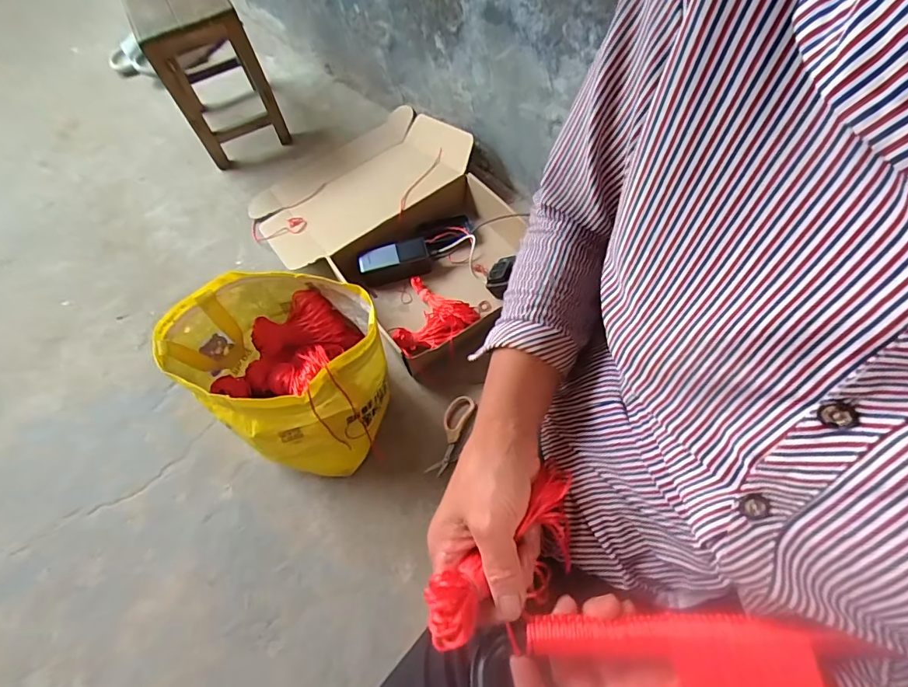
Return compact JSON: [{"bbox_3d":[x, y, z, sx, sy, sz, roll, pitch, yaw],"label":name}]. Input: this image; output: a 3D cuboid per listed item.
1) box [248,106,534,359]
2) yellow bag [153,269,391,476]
[{"bbox_3d":[-0.119,-0.244,0.954,0.409,0.147,0.547,-42,65,-17],"label":"box"},{"bbox_3d":[-0.233,0.040,0.686,0.268,0.205,0.219,16,64,14],"label":"yellow bag"}]

